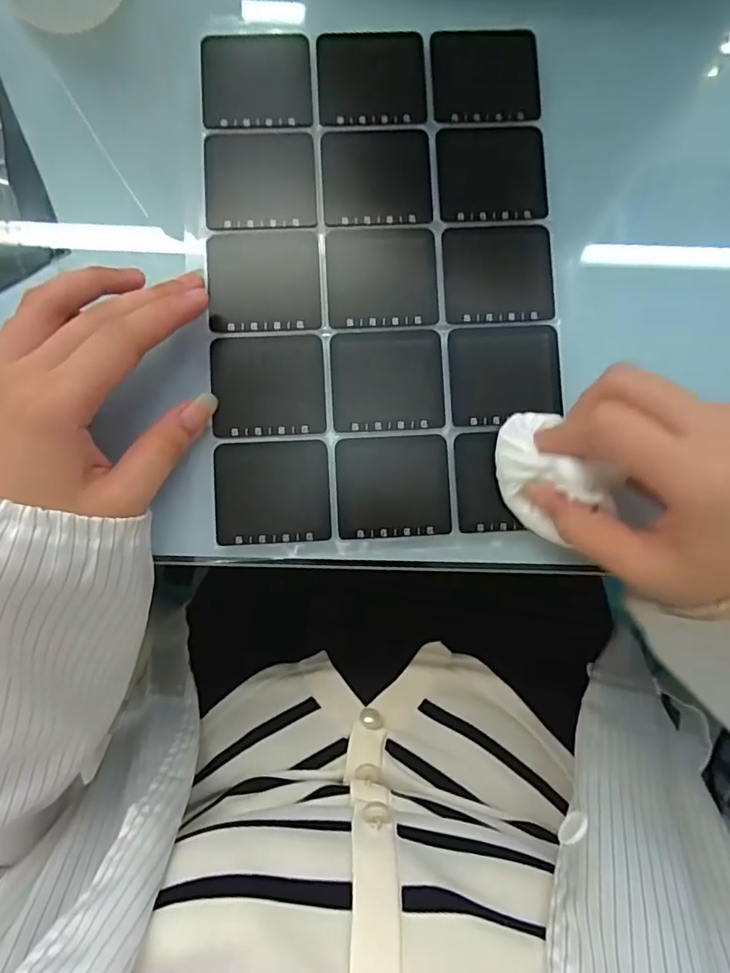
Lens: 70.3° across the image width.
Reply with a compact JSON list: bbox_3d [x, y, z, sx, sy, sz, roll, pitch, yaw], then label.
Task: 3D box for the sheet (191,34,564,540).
[{"bbox_3d":[0.008,-0.104,0.262,0.170,0.004,0.253,-3,87,-2],"label":"sheet"}]

